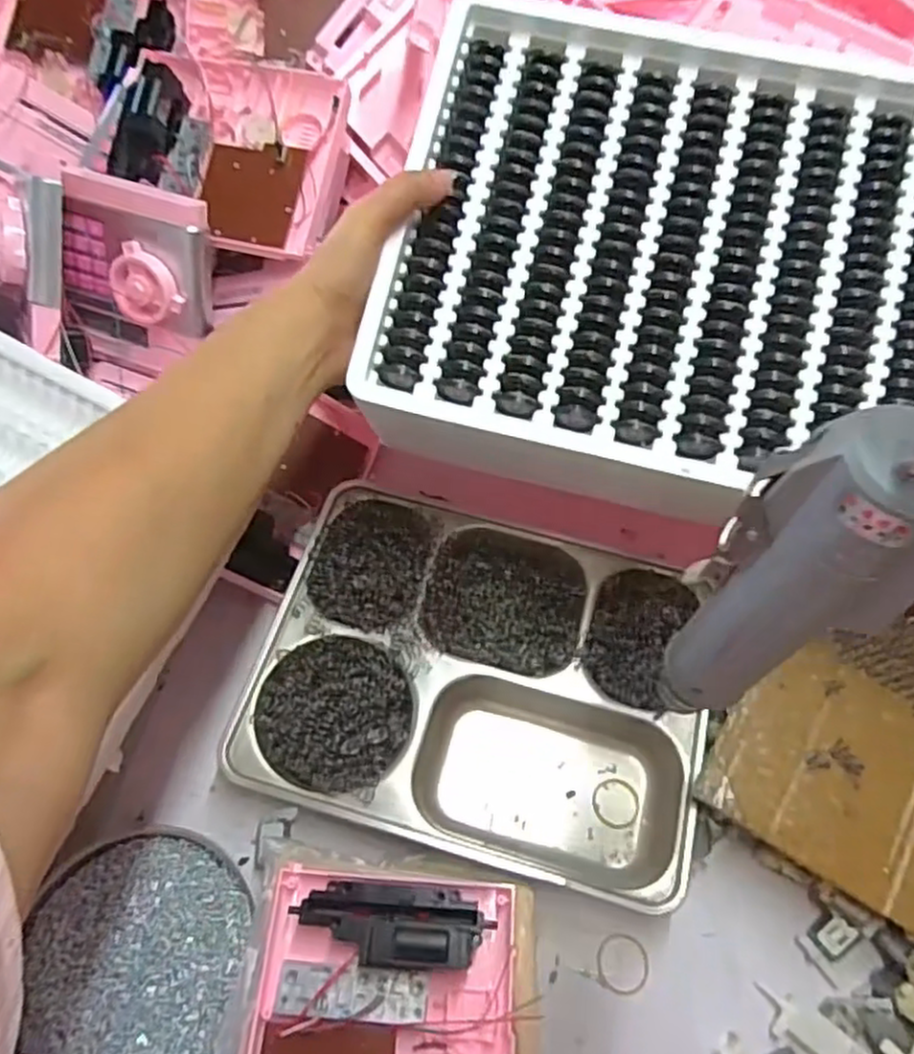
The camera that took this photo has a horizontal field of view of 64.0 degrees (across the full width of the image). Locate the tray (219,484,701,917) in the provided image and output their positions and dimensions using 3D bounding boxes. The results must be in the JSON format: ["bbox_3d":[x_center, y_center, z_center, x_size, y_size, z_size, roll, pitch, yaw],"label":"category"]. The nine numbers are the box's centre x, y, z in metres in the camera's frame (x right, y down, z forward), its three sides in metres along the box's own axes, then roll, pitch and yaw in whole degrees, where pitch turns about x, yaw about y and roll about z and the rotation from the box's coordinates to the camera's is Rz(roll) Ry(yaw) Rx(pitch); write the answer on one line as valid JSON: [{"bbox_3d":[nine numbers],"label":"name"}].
[{"bbox_3d":[0.018,0.098,0.482,0.279,0.048,0.217,15,62,7],"label":"tray"}]

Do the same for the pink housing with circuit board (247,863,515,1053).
[{"bbox_3d":[-0.039,0.260,0.360,0.138,0.038,0.162,5,61,1],"label":"pink housing with circuit board"}]

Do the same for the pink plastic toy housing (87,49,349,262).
[{"bbox_3d":[-0.164,-0.271,0.541,0.158,0.070,0.136,17,87,4],"label":"pink plastic toy housing"}]

